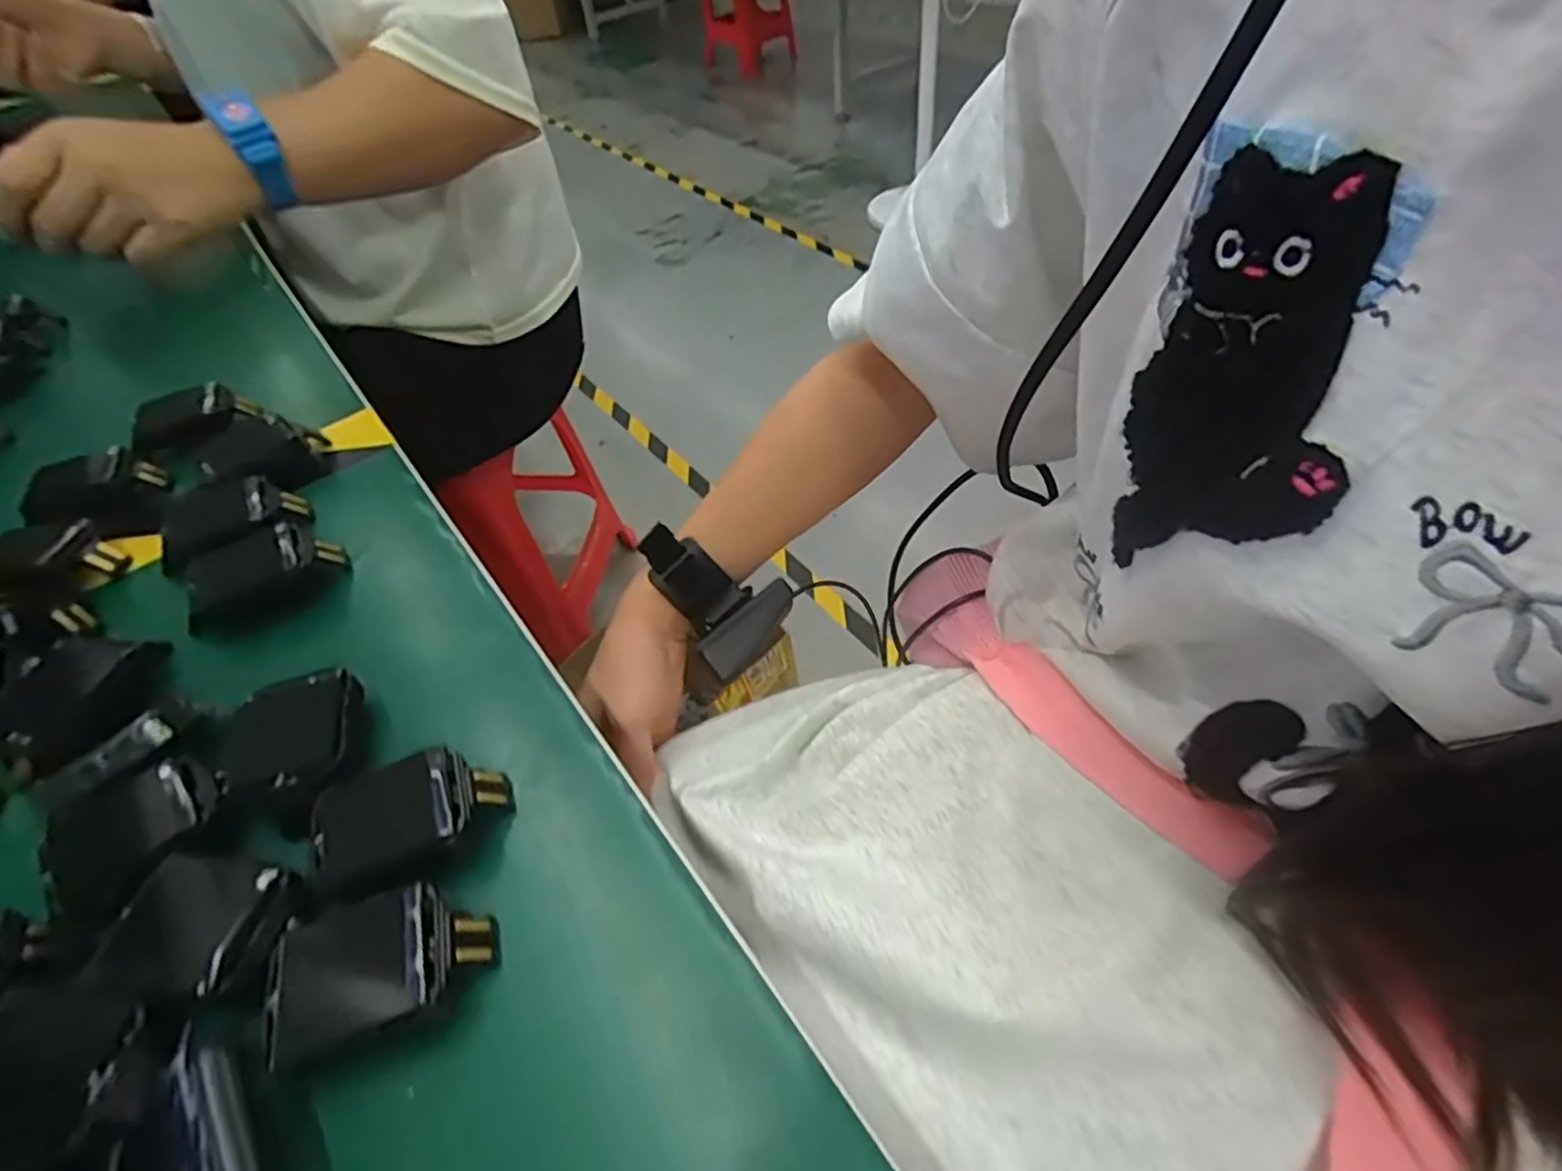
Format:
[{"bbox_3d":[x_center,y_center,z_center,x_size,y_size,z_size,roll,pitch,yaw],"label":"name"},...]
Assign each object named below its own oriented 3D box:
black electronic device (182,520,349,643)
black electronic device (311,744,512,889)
[{"bbox_3d":[-0.192,-0.003,0.254,0.051,0.018,0.037,-28,54,-17],"label":"black electronic device"},{"bbox_3d":[-0.103,0.064,0.192,0.047,0.017,0.029,-19,52,-10],"label":"black electronic device"}]

